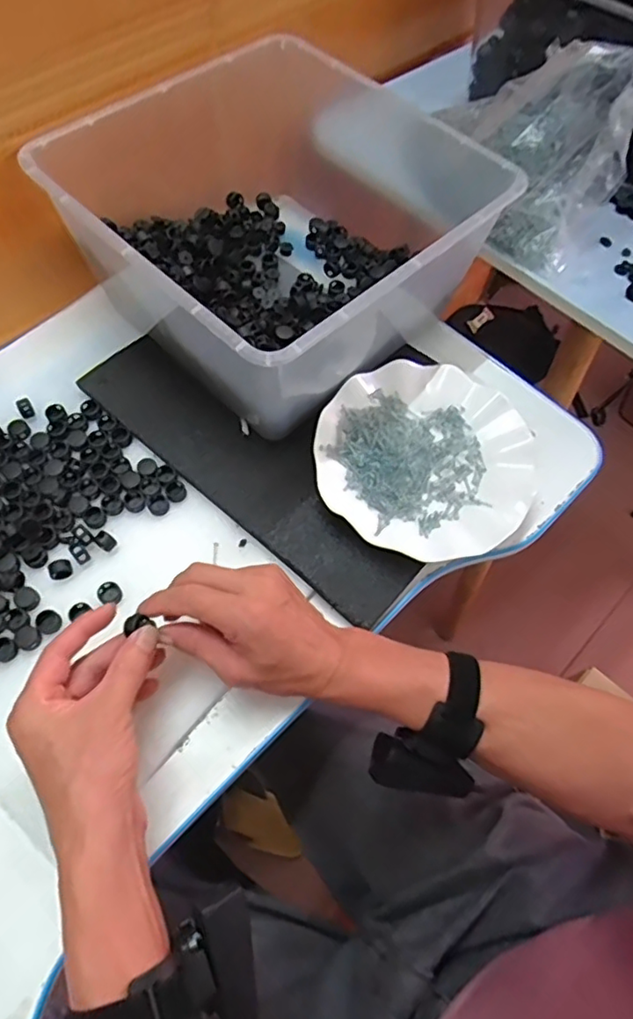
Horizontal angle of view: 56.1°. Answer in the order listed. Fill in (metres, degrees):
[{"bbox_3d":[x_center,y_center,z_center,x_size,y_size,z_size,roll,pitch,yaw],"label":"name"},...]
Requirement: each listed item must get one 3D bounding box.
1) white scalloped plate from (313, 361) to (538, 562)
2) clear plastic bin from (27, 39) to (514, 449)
[{"bbox_3d":[0.093,-0.044,0.506,0.180,0.027,0.172,1,64,-3],"label":"white scalloped plate"},{"bbox_3d":[-0.030,-0.254,0.539,0.308,0.144,0.319,42,69,16],"label":"clear plastic bin"}]

